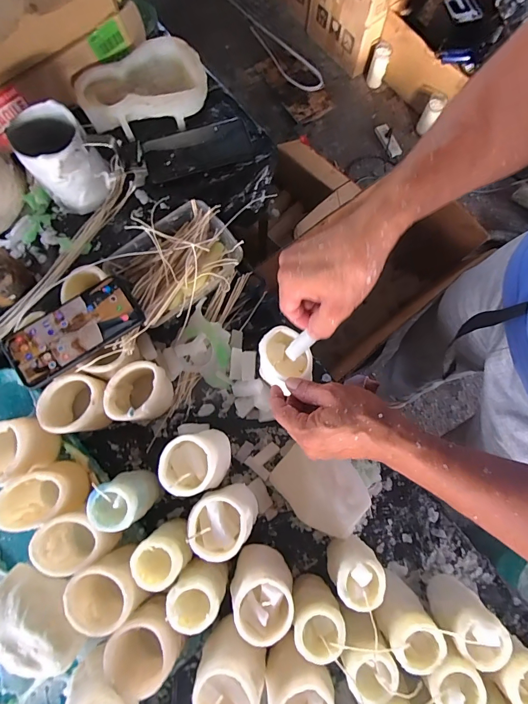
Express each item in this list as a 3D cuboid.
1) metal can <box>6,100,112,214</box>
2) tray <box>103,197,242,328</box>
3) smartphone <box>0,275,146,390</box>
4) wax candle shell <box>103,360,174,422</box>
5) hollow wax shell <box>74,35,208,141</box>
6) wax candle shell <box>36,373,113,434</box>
[{"bbox_3d":[-0.265,-0.256,0.482,0.085,0.102,0.087,0,77,-1],"label":"metal can"},{"bbox_3d":[-0.118,-0.123,0.495,0.160,0.037,0.123,-34,80,-8],"label":"tray"},{"bbox_3d":[-0.230,-0.026,0.442,0.156,0.007,0.072,-34,80,-8],"label":"smartphone"},{"bbox_3d":[-0.158,0.056,0.478,0.067,0.078,0.074,9,77,1],"label":"wax candle shell"},{"bbox_3d":[-0.182,-0.397,0.548,0.185,0.048,0.110,-15,78,-5],"label":"hollow wax shell"},{"bbox_3d":[-0.233,0.068,0.467,0.074,0.071,0.069,-1,77,-1],"label":"wax candle shell"}]

